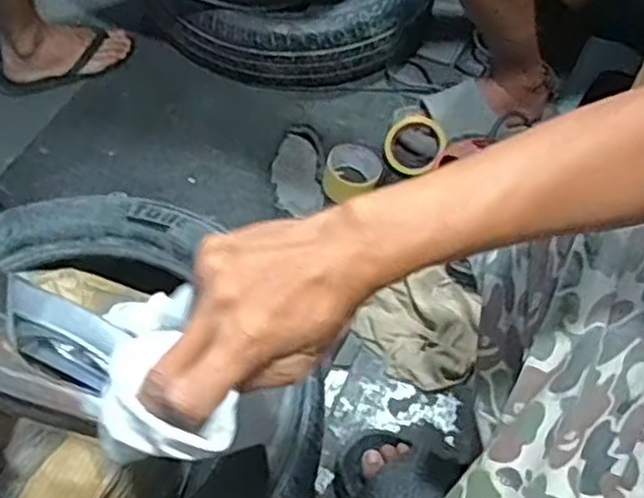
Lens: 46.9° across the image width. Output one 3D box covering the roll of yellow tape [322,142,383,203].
[{"bbox_3d":[0.044,-0.115,1.137,0.079,0.053,0.078,2,51,-3],"label":"roll of yellow tape"}]

